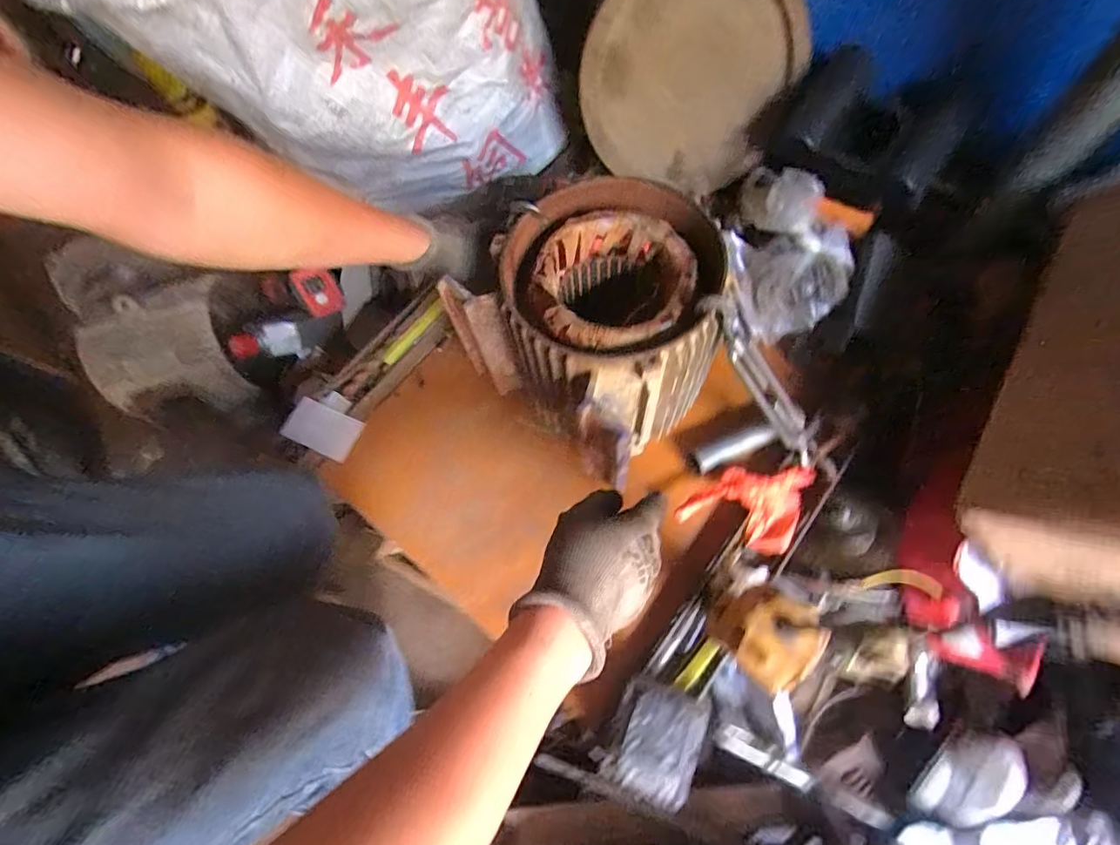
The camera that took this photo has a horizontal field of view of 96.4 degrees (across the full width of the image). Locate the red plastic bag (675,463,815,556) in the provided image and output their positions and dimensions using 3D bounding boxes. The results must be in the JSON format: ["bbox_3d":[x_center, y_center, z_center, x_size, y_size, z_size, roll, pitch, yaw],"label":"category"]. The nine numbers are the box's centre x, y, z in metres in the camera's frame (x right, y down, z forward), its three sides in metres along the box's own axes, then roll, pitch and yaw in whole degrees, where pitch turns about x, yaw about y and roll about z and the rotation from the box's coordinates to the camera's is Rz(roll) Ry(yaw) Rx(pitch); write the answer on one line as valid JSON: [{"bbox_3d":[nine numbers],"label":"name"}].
[{"bbox_3d":[0.227,0.088,0.603,0.137,0.044,0.115,16,60,14],"label":"red plastic bag"}]

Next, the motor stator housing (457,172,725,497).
[{"bbox_3d":[0.051,-0.099,0.594,0.235,0.247,0.249,-41,64,-19],"label":"motor stator housing"}]

